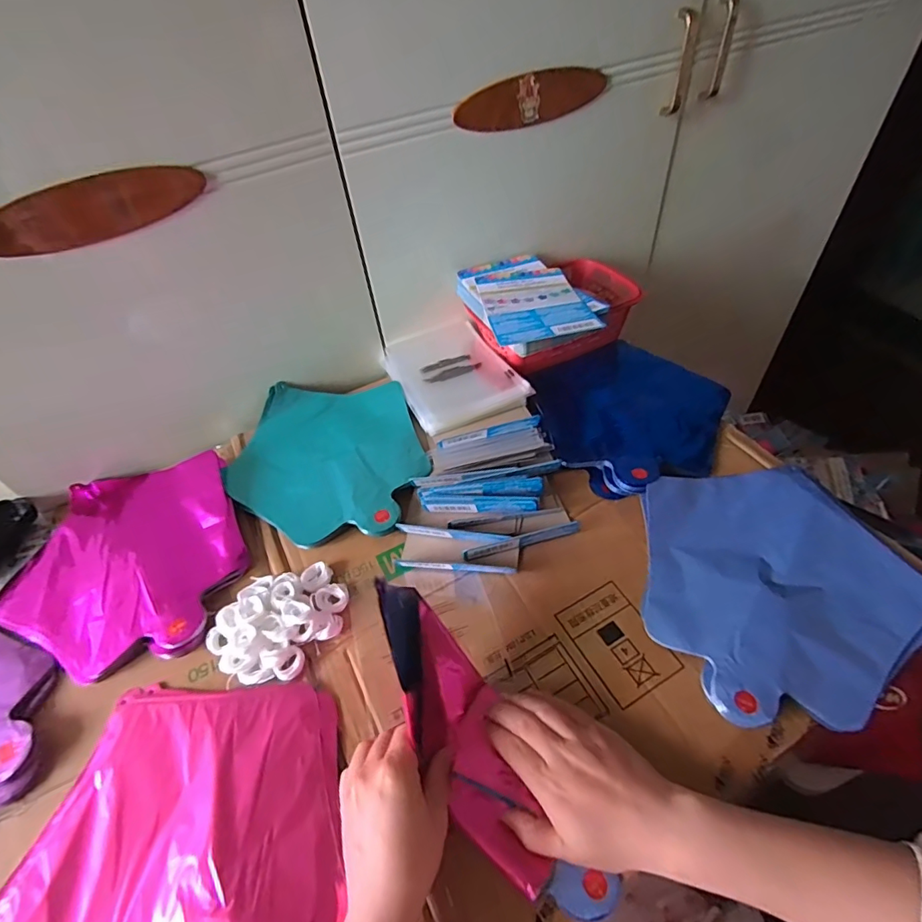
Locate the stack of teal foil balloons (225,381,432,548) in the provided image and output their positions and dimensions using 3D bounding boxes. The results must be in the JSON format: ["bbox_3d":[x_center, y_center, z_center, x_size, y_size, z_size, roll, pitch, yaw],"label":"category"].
[{"bbox_3d":[-0.155,-0.012,0.573,0.208,0.018,0.252,-17,49,-9],"label":"stack of teal foil balloons"}]

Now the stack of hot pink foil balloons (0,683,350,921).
[{"bbox_3d":[-0.194,0.272,0.334,0.223,0.015,0.227,-3,48,3],"label":"stack of hot pink foil balloons"}]

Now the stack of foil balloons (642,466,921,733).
[{"bbox_3d":[0.279,0.100,0.437,0.236,0.024,0.215,-10,48,-3],"label":"stack of foil balloons"}]

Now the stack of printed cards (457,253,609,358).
[{"bbox_3d":[0.079,-0.196,0.603,0.135,0.041,0.223,-16,49,-9],"label":"stack of printed cards"}]

